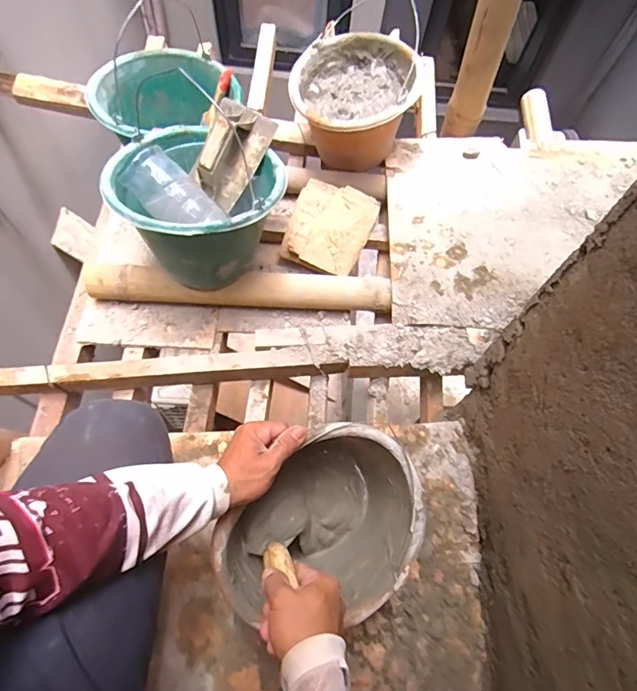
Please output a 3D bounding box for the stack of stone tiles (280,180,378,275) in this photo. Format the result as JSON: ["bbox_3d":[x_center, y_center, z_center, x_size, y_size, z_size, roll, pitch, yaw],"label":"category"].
[{"bbox_3d":[0.022,-0.236,0.896,0.154,0.018,0.179,21,78,1],"label":"stack of stone tiles"}]

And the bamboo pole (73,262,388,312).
[{"bbox_3d":[-0.146,-0.107,0.839,0.552,0.058,0.061,3,65,-2],"label":"bamboo pole"}]

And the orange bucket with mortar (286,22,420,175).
[{"bbox_3d":[0.064,-0.487,0.918,0.226,0.182,0.226,1,66,-3],"label":"orange bucket with mortar"}]

